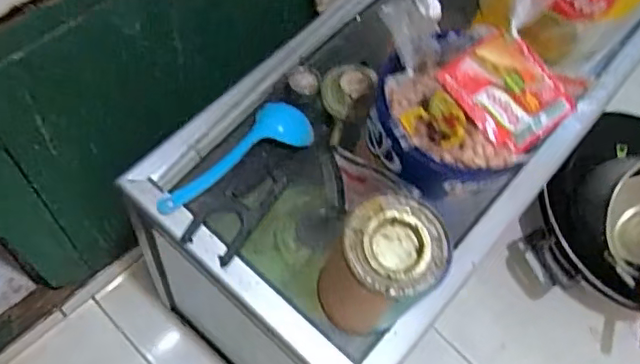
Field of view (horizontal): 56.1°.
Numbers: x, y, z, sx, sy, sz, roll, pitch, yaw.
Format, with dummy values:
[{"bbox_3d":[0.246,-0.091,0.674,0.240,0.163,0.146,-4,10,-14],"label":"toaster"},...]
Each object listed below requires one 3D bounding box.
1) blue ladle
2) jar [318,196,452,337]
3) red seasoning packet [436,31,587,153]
[{"bbox_3d":[-0.095,-0.032,0.622,0.172,0.030,0.060,-25,65,-11],"label":"blue ladle"},{"bbox_3d":[0.055,0.078,0.522,0.092,0.144,0.076,-41,69,-18],"label":"jar"},{"bbox_3d":[0.165,-0.081,0.504,0.102,0.012,0.091,-34,85,-19],"label":"red seasoning packet"}]

